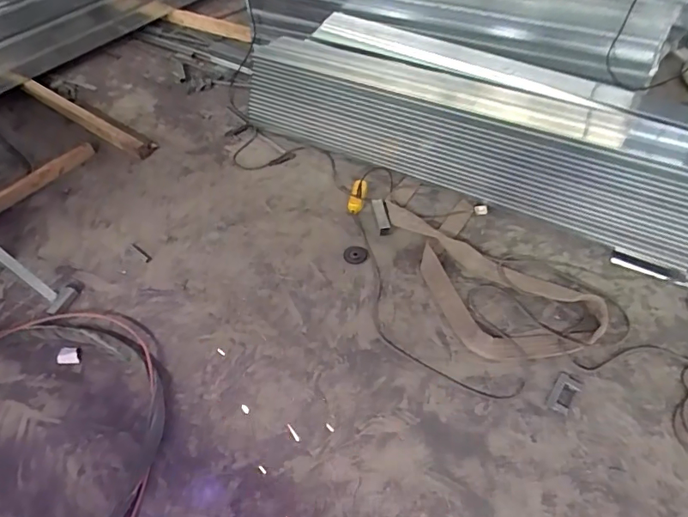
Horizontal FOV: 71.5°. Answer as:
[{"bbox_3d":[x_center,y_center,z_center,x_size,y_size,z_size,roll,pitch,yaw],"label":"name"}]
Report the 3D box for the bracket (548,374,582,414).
[{"bbox_3d":[0.610,0.376,1.321,0.057,0.015,0.115,28,56,25],"label":"bracket"}]

